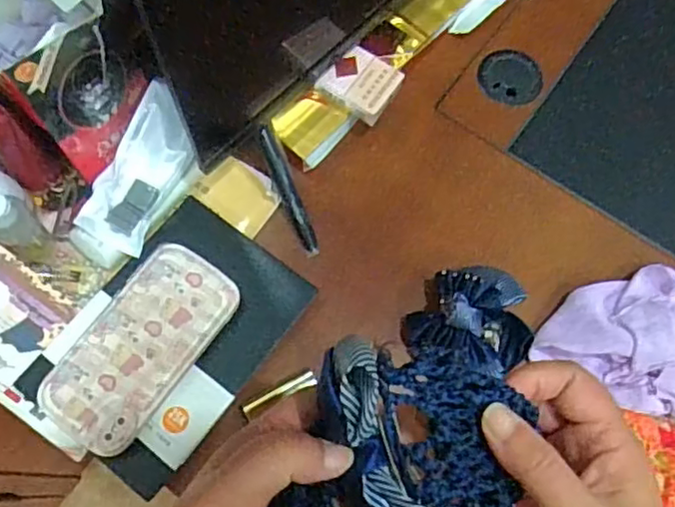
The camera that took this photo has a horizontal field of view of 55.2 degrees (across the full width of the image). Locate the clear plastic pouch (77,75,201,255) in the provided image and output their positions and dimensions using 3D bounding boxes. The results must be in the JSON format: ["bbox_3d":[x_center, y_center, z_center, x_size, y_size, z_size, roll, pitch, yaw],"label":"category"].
[{"bbox_3d":[-0.167,-0.061,0.546,0.062,0.017,0.121,32,83,-13],"label":"clear plastic pouch"}]

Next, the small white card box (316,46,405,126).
[{"bbox_3d":[0.021,-0.154,0.579,0.063,0.014,0.054,32,72,10],"label":"small white card box"}]

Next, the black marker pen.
[{"bbox_3d":[-0.043,-0.054,0.563,0.014,0.012,0.117,-22,92,-9],"label":"black marker pen"}]

